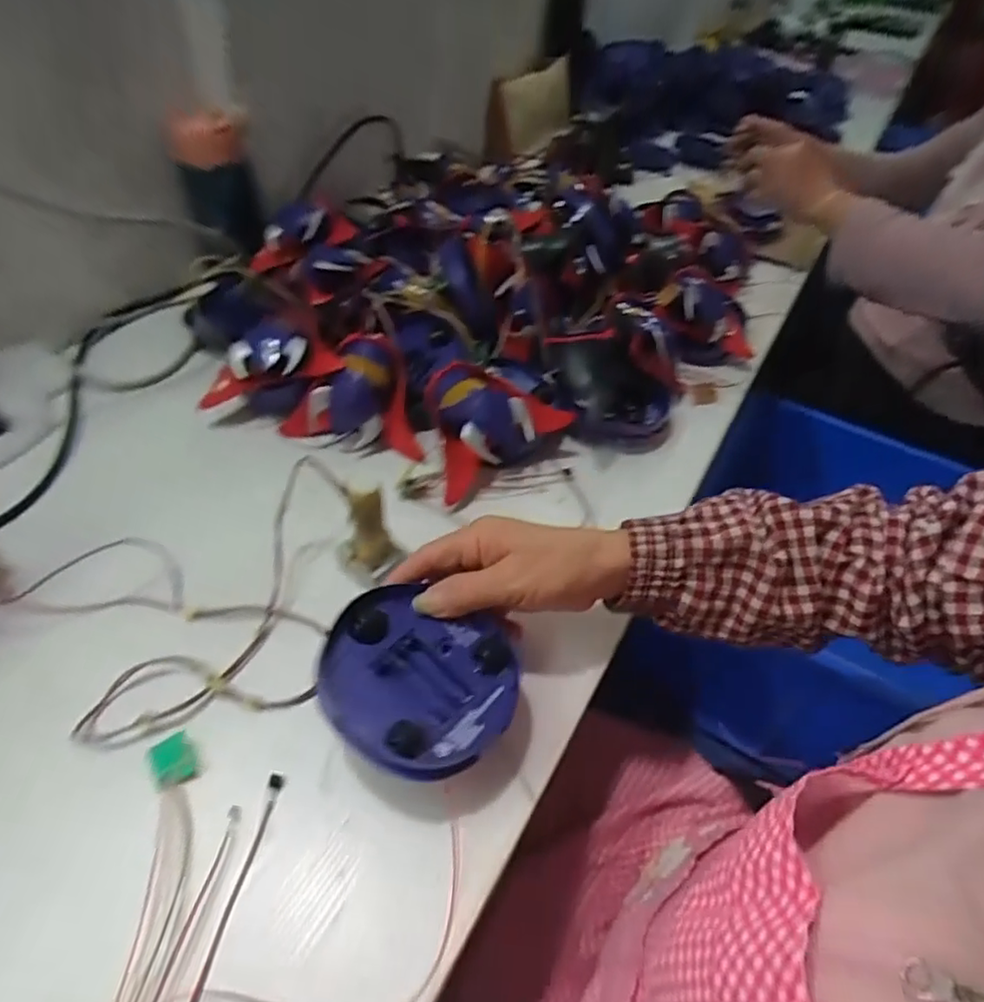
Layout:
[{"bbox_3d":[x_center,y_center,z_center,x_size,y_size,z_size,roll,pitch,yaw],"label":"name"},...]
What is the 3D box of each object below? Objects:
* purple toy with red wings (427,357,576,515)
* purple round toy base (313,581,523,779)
[{"bbox_3d":[-0.006,-0.065,0.524,0.133,0.065,0.093,-33,58,-31],"label":"purple toy with red wings"},{"bbox_3d":[-0.043,0.102,0.349,0.105,0.028,0.105,11,46,-12],"label":"purple round toy base"}]

